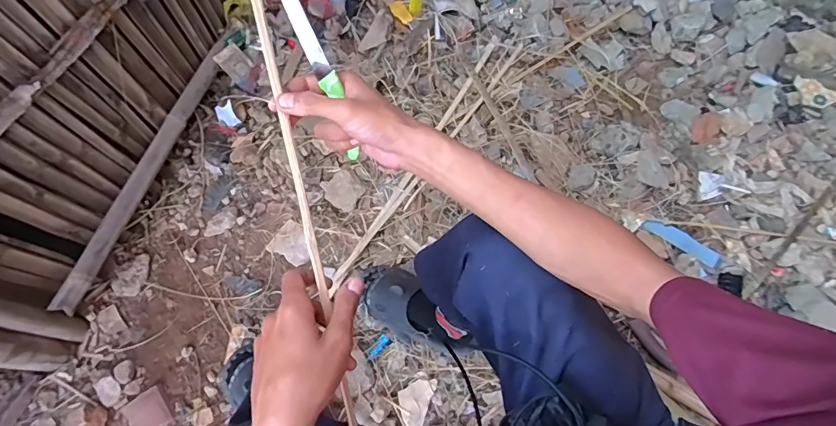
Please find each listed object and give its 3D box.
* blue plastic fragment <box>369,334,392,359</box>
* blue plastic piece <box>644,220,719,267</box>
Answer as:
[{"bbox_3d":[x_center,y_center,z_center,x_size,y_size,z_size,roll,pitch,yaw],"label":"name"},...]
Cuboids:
[{"bbox_3d":[-0.089,0.301,0.993,0.058,0.010,0.027,-39,73,-13],"label":"blue plastic fragment"},{"bbox_3d":[0.652,0.066,1.083,0.180,0.006,0.053,35,66,16],"label":"blue plastic piece"}]

